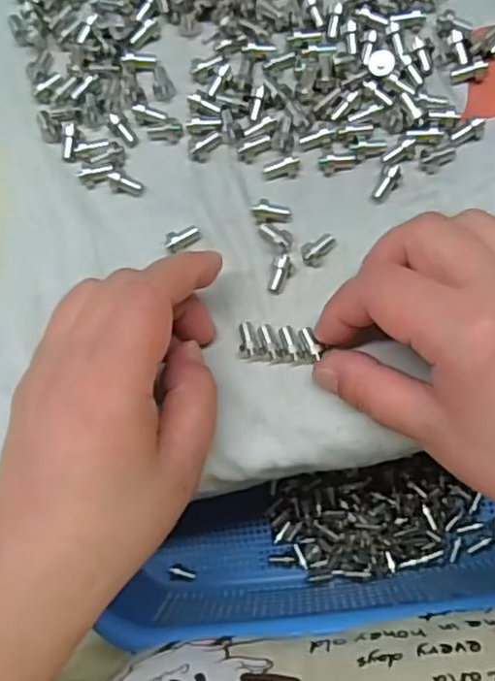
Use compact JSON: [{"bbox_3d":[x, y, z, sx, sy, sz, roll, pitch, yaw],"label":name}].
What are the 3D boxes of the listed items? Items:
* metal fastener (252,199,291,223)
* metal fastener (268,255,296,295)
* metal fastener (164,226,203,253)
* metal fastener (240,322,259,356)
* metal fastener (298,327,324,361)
[{"bbox_3d":[0.010,-0.055,0.282,0.016,0.006,0.008,4,82,5],"label":"metal fastener"},{"bbox_3d":[0.014,-0.028,0.278,0.009,0.006,0.017,15,84,7],"label":"metal fastener"},{"bbox_3d":[-0.028,-0.044,0.284,0.016,0.007,0.008,-23,81,1],"label":"metal fastener"},{"bbox_3d":[0.000,-0.001,0.275,0.007,0.004,0.015,-16,65,2],"label":"metal fastener"},{"bbox_3d":[0.026,0.000,0.271,0.006,0.004,0.014,-31,67,0],"label":"metal fastener"}]

